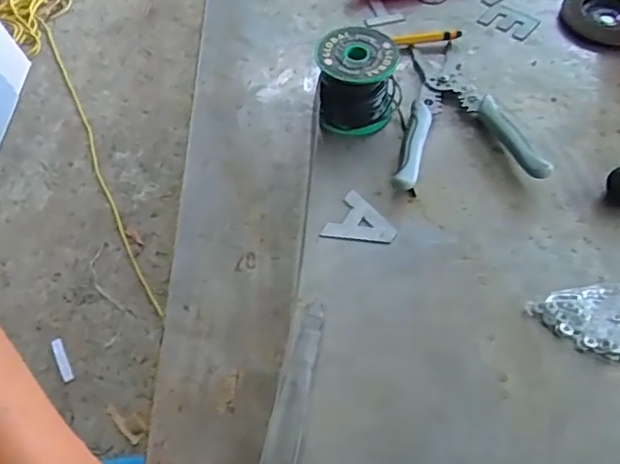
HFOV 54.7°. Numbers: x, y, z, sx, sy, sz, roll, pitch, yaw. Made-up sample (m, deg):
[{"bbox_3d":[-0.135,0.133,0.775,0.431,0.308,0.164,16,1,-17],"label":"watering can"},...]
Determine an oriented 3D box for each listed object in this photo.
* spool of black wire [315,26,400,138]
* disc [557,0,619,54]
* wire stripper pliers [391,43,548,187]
[{"bbox_3d":[0.043,-0.134,0.534,0.073,0.070,0.065,6,55,6],"label":"spool of black wire"},{"bbox_3d":[0.319,-0.232,0.645,0.095,0.010,0.109,10,55,8],"label":"disc"},{"bbox_3d":[0.127,-0.114,0.543,0.121,0.025,0.179,-3,54,-1],"label":"wire stripper pliers"}]

